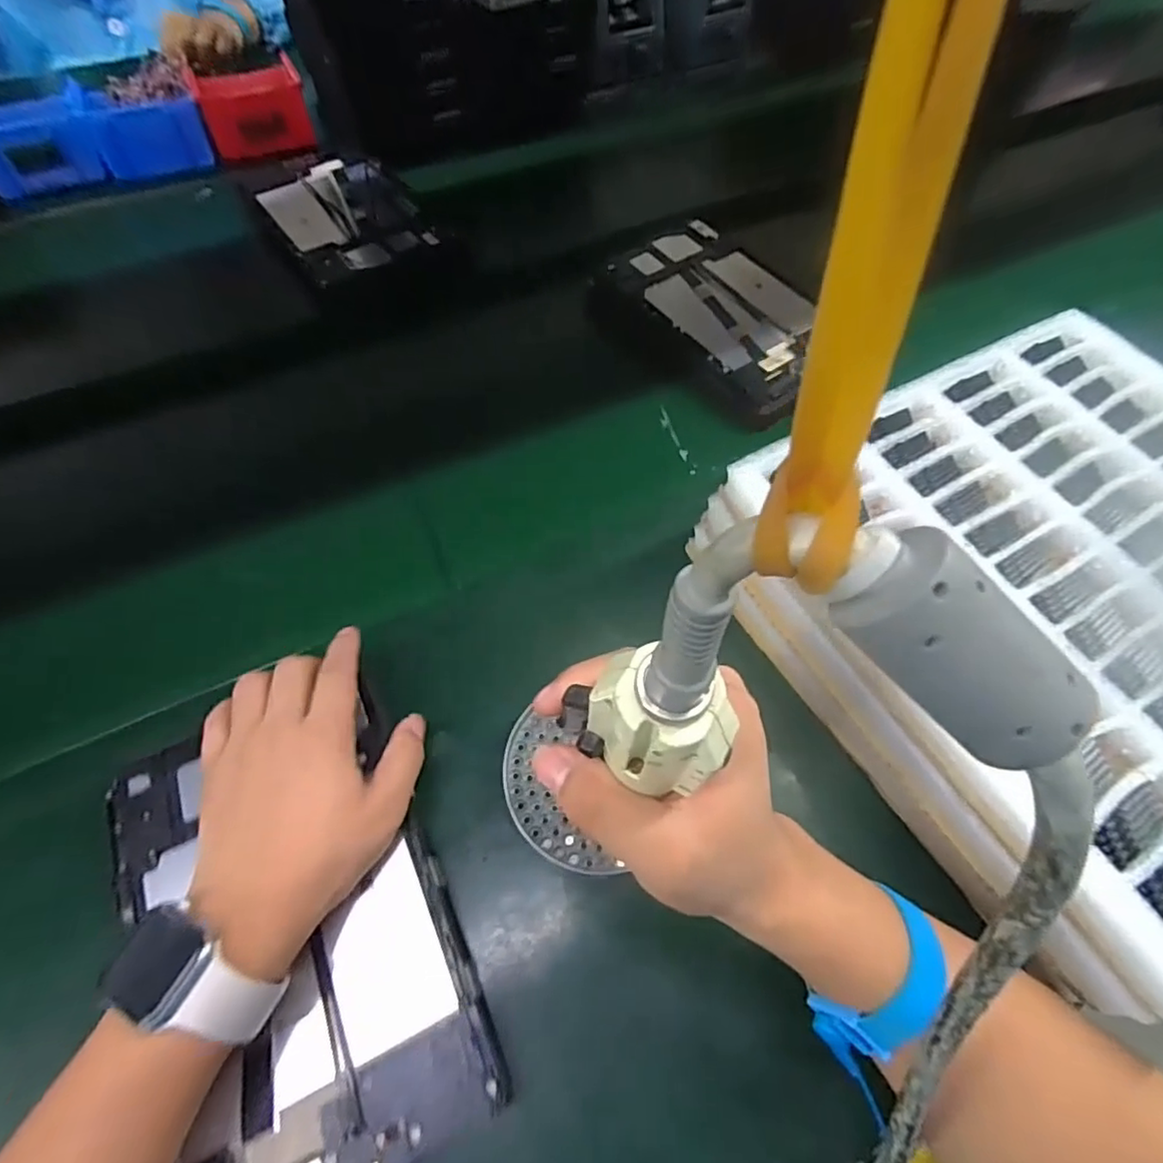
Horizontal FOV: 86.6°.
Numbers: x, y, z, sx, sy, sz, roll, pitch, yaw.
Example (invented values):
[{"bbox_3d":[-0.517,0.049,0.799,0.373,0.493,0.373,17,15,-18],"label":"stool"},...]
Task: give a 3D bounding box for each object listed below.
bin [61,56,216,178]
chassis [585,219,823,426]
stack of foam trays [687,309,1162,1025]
[{"bbox_3d":[-0.509,-0.538,0.719,0.122,0.067,0.146,-25,64,-14],"label":"bin"},{"bbox_3d":[0.136,-0.256,0.586,0.153,0.018,0.244,-34,66,-18],"label":"chassis"},{"bbox_3d":[0.311,0.007,0.399,0.342,0.091,0.348,-27,64,-15],"label":"stack of foam trays"}]

